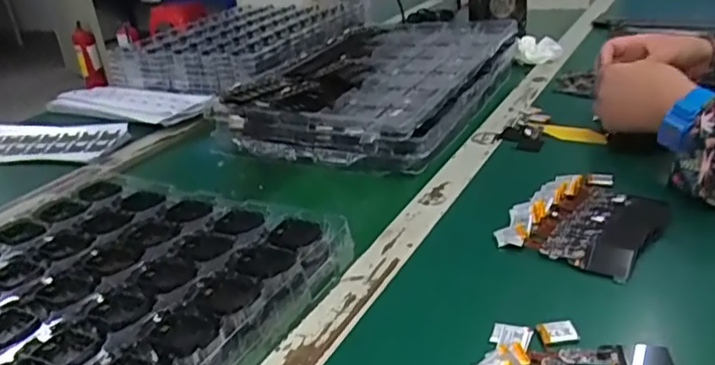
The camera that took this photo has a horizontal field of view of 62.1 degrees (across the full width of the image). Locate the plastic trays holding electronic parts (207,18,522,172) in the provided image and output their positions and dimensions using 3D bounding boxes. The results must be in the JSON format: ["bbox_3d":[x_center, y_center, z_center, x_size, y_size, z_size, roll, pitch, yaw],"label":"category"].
[{"bbox_3d":[0.043,-0.164,0.918,0.310,0.061,0.475,9,29,26],"label":"plastic trays holding electronic parts"}]

